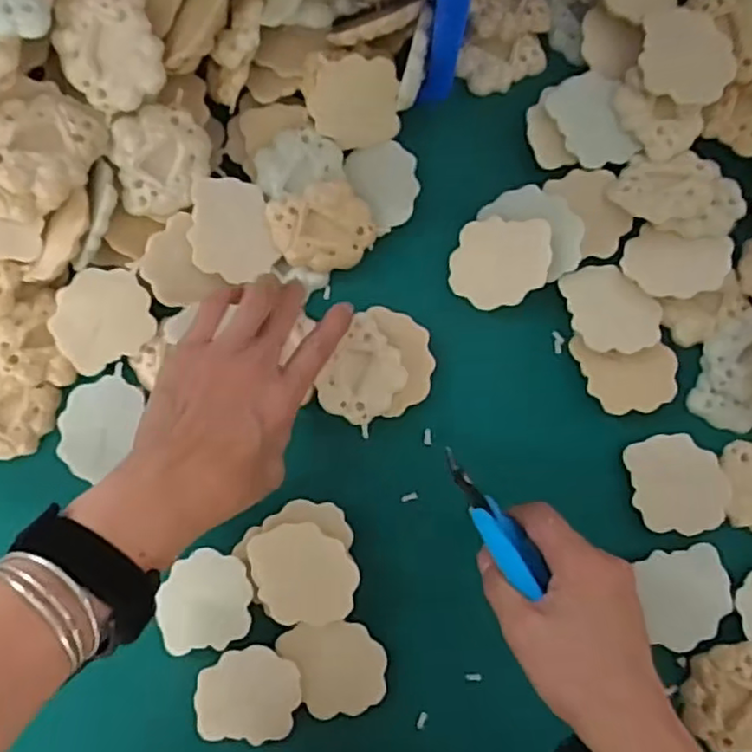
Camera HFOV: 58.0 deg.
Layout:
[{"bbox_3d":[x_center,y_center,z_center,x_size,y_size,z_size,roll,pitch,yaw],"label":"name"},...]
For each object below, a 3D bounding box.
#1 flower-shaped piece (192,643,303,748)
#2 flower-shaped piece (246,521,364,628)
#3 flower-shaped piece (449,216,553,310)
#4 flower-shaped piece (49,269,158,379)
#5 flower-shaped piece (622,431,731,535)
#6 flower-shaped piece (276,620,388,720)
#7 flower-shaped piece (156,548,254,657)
[{"bbox_3d":[-0.077,0.193,0.411,0.061,0.005,0.055,4,84,0],"label":"flower-shaped piece"},{"bbox_3d":[-0.042,0.118,0.404,0.060,0.004,0.061,-12,95,5],"label":"flower-shaped piece"},{"bbox_3d":[0.079,-0.073,0.436,0.062,0.004,0.056,7,93,18],"label":"flower-shaped piece"},{"bbox_3d":[-0.172,-0.037,0.426,0.060,0.004,0.059,-26,112,-14],"label":"flower-shaped piece"},{"bbox_3d":[0.192,0.068,0.429,0.056,0.006,0.061,-13,86,5],"label":"flower-shaped piece"},{"bbox_3d":[-0.023,0.177,0.415,0.055,0.004,0.061,-28,83,1],"label":"flower-shaped piece"},{"bbox_3d":[-0.104,0.139,0.416,0.056,0.005,0.061,0,84,0],"label":"flower-shaped piece"}]

